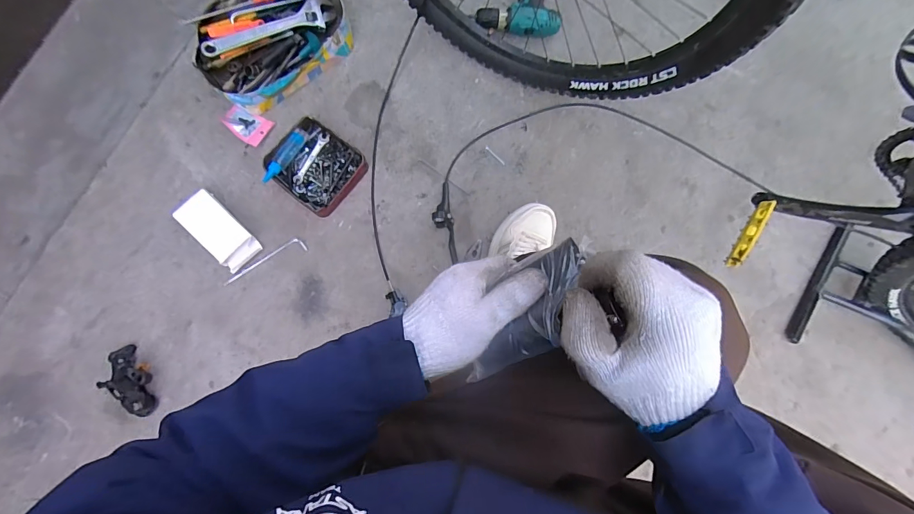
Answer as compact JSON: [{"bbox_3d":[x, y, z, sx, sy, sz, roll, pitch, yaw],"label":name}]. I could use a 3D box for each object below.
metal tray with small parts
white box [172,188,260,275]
[{"bbox_3d":[-0.293,-0.187,0.826,0.168,0.052,0.160,36,83,2],"label":"metal tray with small parts"},{"bbox_3d":[-0.474,-0.052,0.787,0.085,0.046,0.158,-42,86,-7],"label":"white box"}]

